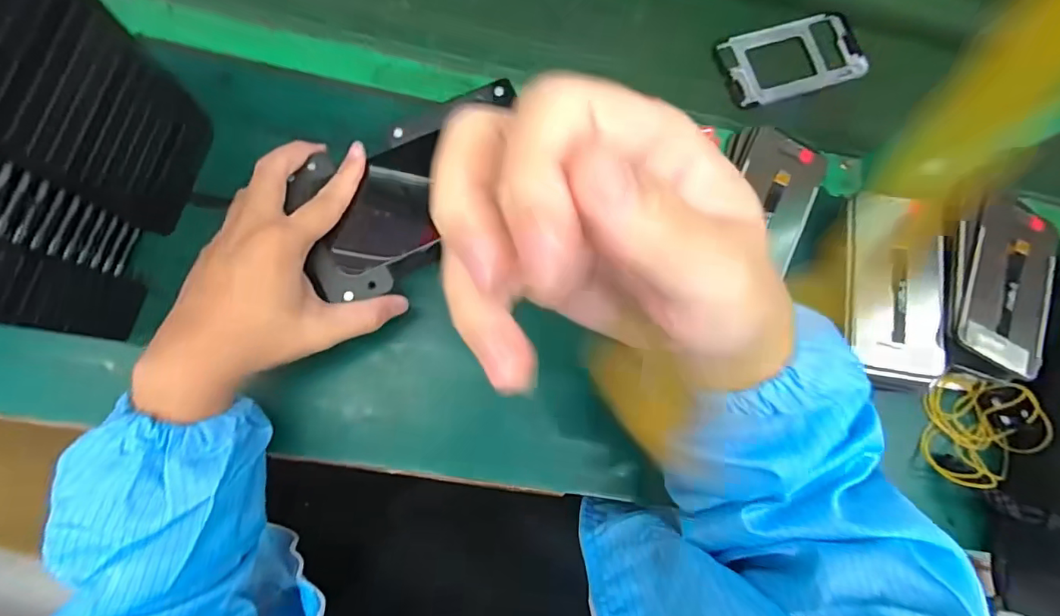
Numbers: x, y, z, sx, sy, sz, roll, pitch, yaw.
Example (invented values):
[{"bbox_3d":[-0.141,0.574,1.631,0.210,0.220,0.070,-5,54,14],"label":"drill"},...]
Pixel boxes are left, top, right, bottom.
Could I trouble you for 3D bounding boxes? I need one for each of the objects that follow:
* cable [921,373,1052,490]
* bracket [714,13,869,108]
[{"bbox_3d":[0.393,0.107,0.428,0.089,0.034,0.094,11,79,-6],"label":"cable"},{"bbox_3d":[0.261,-0.251,0.494,0.156,0.012,0.077,-18,84,-11],"label":"bracket"}]

